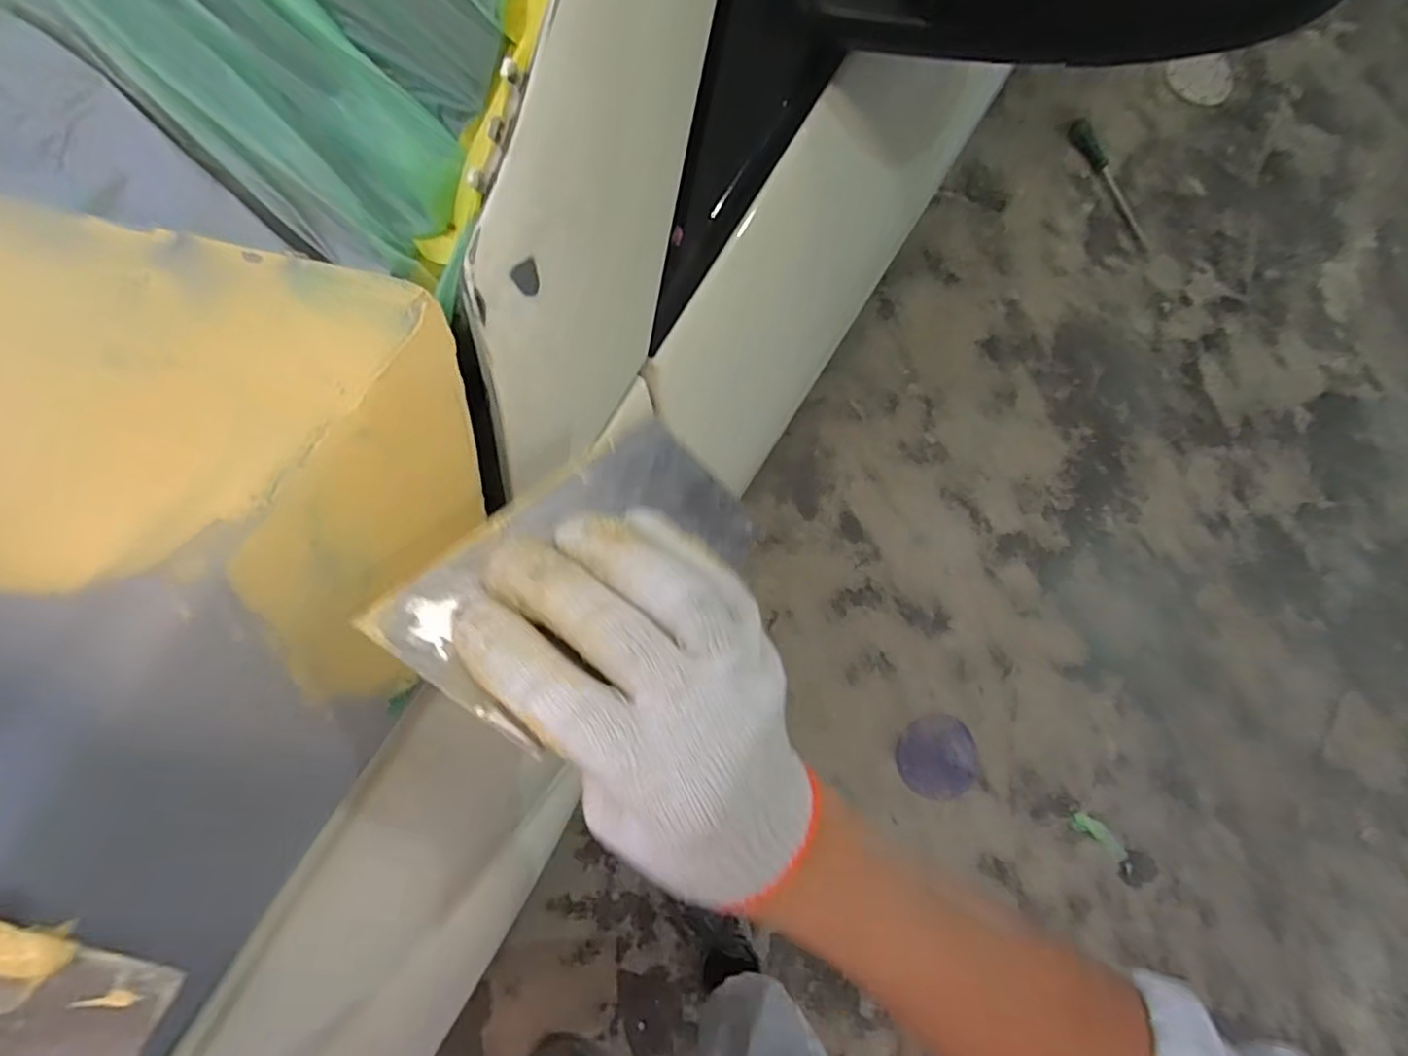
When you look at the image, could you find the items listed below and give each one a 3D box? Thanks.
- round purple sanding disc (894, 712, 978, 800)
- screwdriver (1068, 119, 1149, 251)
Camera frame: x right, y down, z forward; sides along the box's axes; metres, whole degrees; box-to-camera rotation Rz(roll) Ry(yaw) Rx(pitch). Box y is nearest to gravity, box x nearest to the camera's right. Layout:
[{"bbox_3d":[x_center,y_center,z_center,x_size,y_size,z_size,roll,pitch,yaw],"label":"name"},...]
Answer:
[{"bbox_3d":[0.412,0.402,1.125,0.144,0.010,0.140,0,81,-3],"label":"round purple sanding disc"},{"bbox_3d":[0.835,-0.708,1.313,0.038,0.024,0.301,-22,83,-6],"label":"screwdriver"}]

